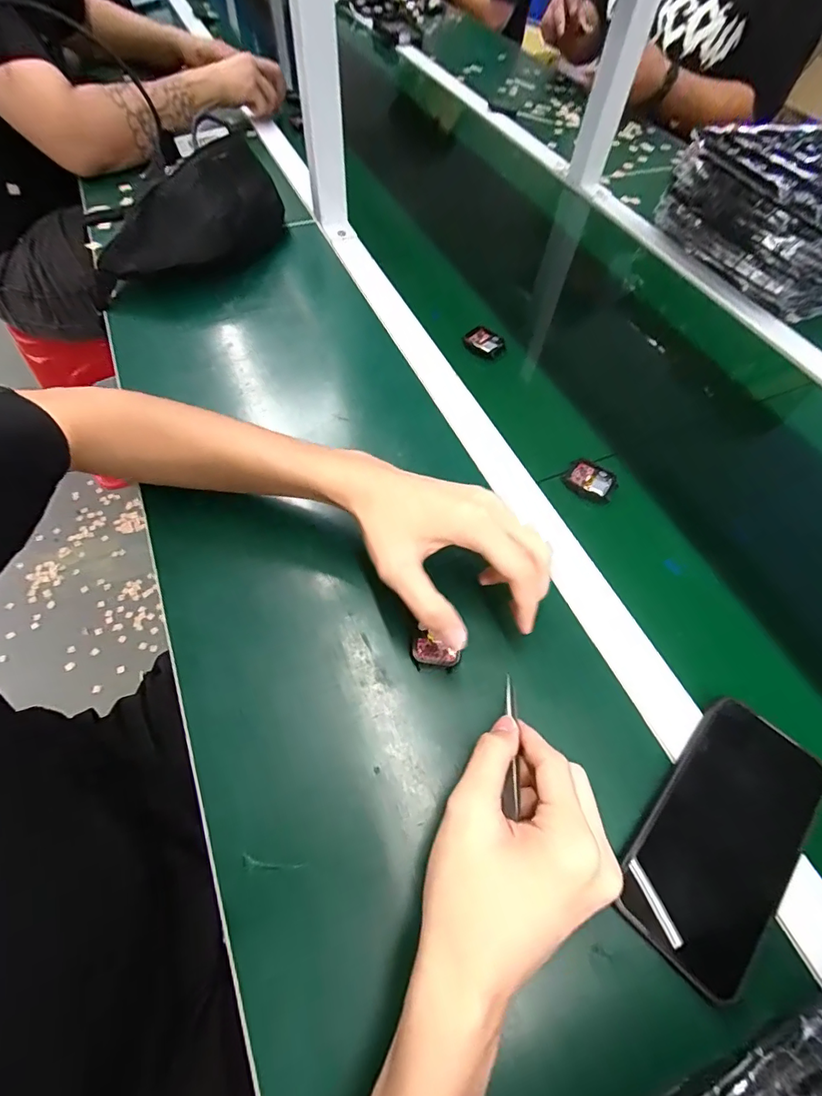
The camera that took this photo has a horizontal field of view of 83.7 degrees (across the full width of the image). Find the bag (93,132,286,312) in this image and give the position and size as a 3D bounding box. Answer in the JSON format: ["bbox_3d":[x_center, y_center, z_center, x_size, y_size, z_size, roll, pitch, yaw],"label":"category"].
[{"bbox_3d":[-0.270,-0.395,0.562,0.127,0.083,0.273,40,65,18],"label":"bag"}]

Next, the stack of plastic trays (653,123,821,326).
[{"bbox_3d":[0.534,-0.453,0.629,0.267,0.115,0.265,-21,63,-15],"label":"stack of plastic trays"}]

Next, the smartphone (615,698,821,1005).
[{"bbox_3d":[0.198,0.178,0.289,0.078,0.008,0.159,38,67,22],"label":"smartphone"}]

